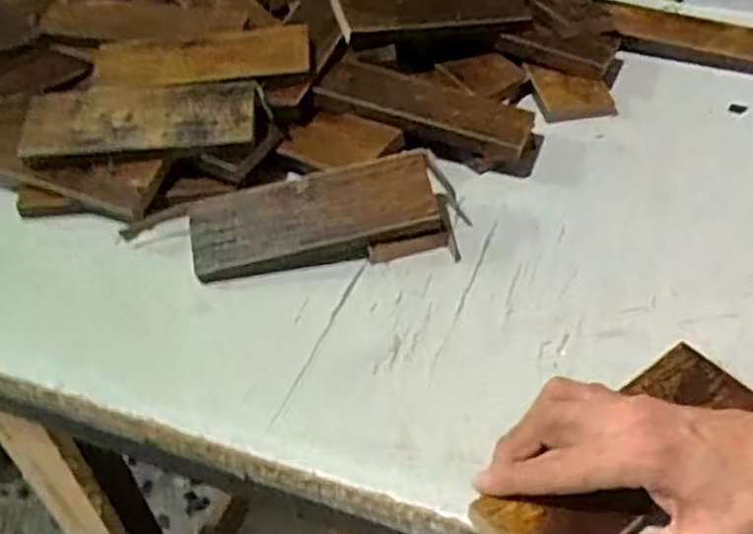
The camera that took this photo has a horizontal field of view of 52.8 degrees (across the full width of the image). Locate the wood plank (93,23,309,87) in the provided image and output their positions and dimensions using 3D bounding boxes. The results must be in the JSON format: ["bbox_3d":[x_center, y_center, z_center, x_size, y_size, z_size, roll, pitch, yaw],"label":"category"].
[{"bbox_3d":[-0.149,-0.179,0.645,0.181,0.011,0.078,-6,44,-3],"label":"wood plank"}]

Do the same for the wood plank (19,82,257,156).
[{"bbox_3d":[-0.183,-0.119,0.598,0.178,0.021,0.070,0,44,3],"label":"wood plank"}]

